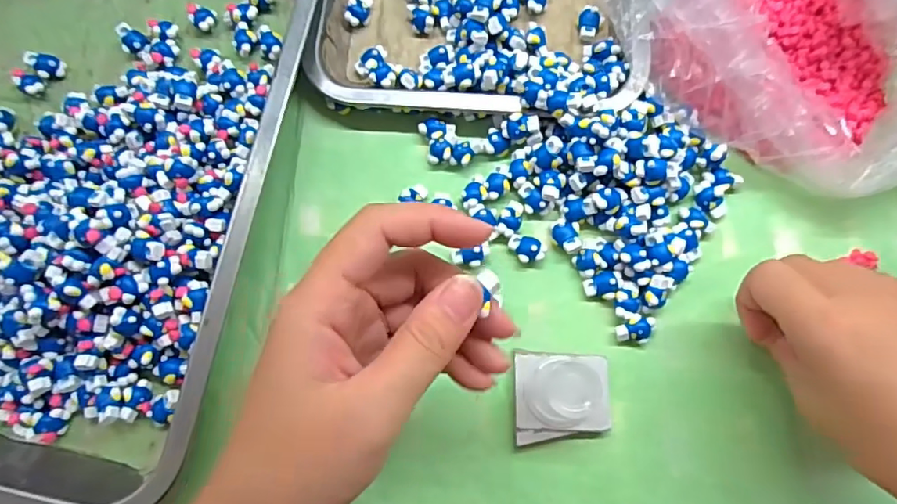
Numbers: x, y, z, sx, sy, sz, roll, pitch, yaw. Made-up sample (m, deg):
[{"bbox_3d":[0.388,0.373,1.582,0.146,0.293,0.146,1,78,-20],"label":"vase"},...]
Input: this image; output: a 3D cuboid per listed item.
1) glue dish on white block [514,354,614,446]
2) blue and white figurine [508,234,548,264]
[{"bbox_3d":[0.061,0.078,0.289,0.049,0.011,0.044,1,76,2],"label":"glue dish on white block"},{"bbox_3d":[0.045,-0.002,0.311,0.022,0.010,0.016,25,78,7],"label":"blue and white figurine"}]

